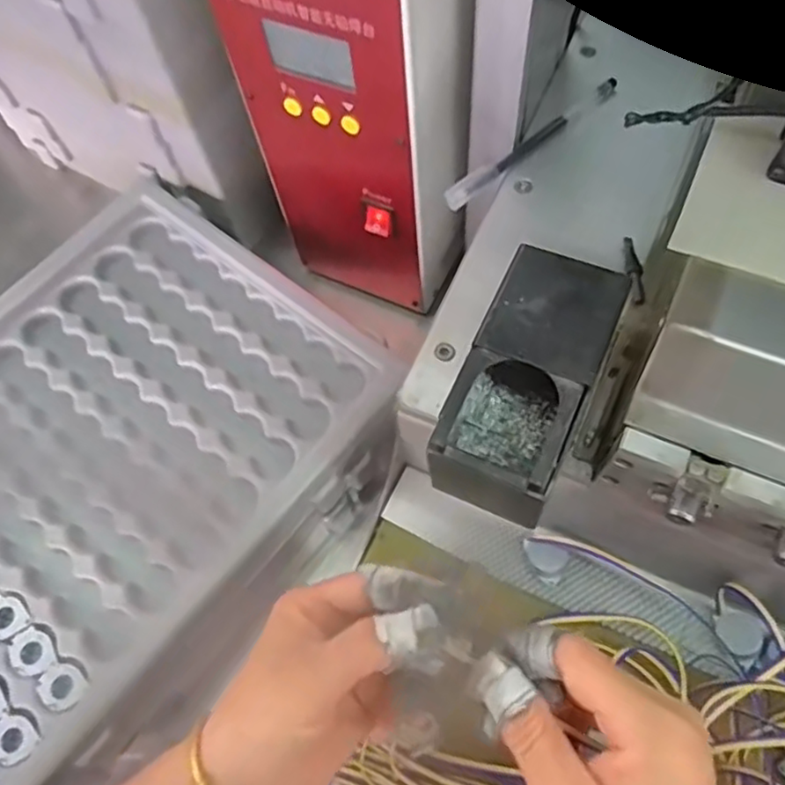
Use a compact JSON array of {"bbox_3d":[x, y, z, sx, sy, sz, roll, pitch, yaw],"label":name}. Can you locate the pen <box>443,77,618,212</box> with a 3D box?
[{"bbox_3d":[0.089,-0.158,0.408,0.145,0.007,0.012,-39,68,-11],"label":"pen"}]

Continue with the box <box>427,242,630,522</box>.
[{"bbox_3d":[0.062,0.002,0.304,0.060,0.061,0.121,22,70,14],"label":"box"}]

